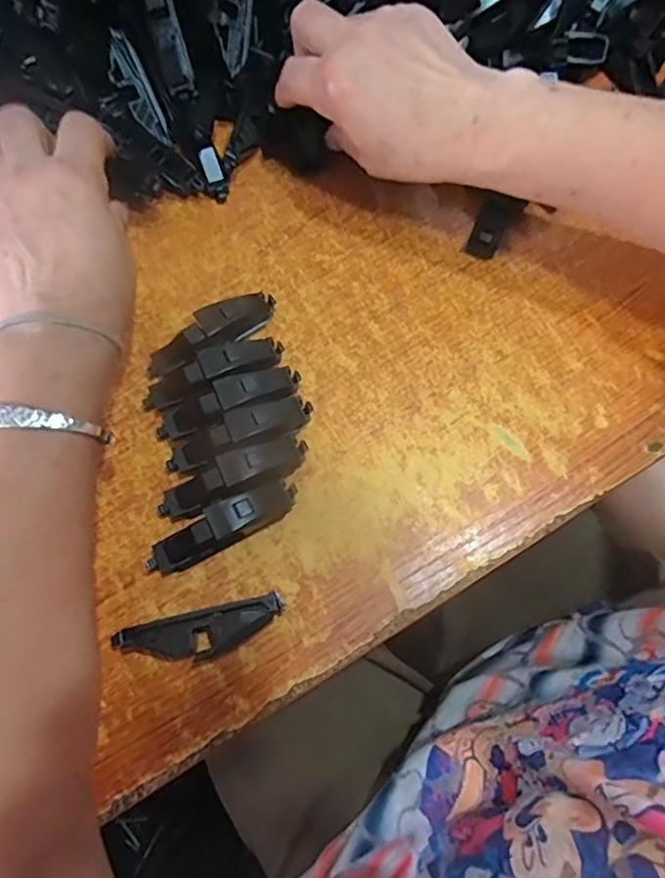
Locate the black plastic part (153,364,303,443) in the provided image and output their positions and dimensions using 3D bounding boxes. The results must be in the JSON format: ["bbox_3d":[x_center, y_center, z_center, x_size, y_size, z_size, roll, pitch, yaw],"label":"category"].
[{"bbox_3d":[-0.057,-0.019,0.324,0.083,0.023,0.021,-23,72,-8],"label":"black plastic part"}]

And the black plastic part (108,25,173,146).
[{"bbox_3d":[-0.125,-0.222,0.376,0.020,0.004,0.071,-27,99,-9],"label":"black plastic part"}]

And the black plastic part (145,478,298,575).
[{"bbox_3d":[-0.057,0.046,0.302,0.081,0.021,0.020,-29,73,-9],"label":"black plastic part"}]

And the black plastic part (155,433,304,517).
[{"bbox_3d":[-0.052,0.021,0.310,0.081,0.022,0.022,-25,73,-8],"label":"black plastic part"}]

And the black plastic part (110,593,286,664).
[{"bbox_3d":[-0.063,0.096,0.287,0.079,0.016,0.022,-13,71,-4],"label":"black plastic part"}]

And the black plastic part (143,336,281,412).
[{"bbox_3d":[-0.067,-0.037,0.331,0.082,0.023,0.020,-21,72,-7],"label":"black plastic part"}]

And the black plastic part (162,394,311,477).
[{"bbox_3d":[-0.050,-0.002,0.318,0.081,0.023,0.021,-23,72,-8],"label":"black plastic part"}]

